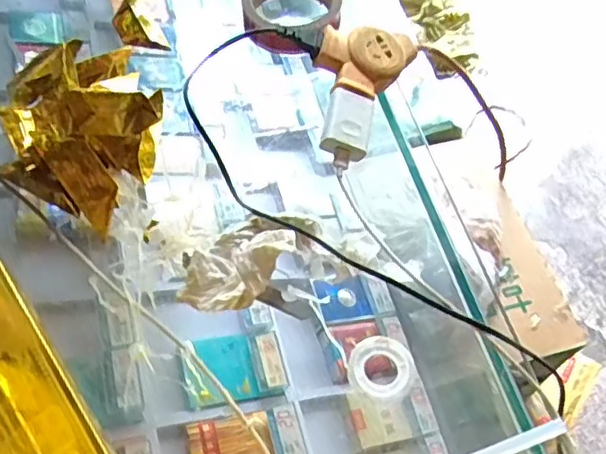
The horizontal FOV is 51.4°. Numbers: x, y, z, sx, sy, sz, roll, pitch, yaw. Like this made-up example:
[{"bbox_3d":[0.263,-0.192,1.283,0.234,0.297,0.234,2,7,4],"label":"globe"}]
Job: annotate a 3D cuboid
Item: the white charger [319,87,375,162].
[{"bbox_3d":[0.039,-0.089,0.540,0.038,0.019,0.057,12,60,6],"label":"white charger"}]

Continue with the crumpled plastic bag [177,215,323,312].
[{"bbox_3d":[-0.042,0.021,0.489,0.057,0.032,0.113,38,66,19],"label":"crumpled plastic bag"}]

